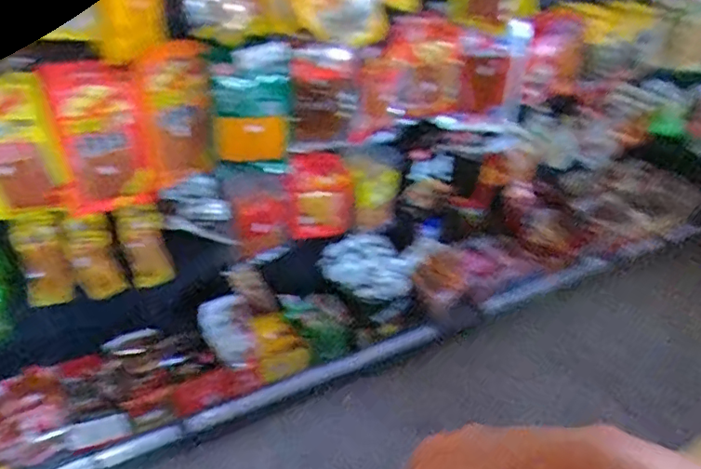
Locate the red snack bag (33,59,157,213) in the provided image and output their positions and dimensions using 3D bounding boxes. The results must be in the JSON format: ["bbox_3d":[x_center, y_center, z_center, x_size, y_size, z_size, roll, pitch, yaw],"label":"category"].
[{"bbox_3d":[-0.506,-0.193,1.158,0.166,0.308,0.055,-18,42,-26],"label":"red snack bag"}]

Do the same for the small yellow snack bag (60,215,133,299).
[{"bbox_3d":[-0.584,0.052,1.296,0.098,0.223,0.023,-23,45,-31],"label":"small yellow snack bag"}]

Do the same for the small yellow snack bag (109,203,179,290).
[{"bbox_3d":[-0.502,0.032,1.365,0.044,0.233,0.112,28,43,28],"label":"small yellow snack bag"}]

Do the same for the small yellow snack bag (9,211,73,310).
[{"bbox_3d":[-0.679,0.057,1.259,0.116,0.242,0.027,0,37,-5],"label":"small yellow snack bag"}]

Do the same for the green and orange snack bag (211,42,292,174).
[{"bbox_3d":[-0.223,-0.272,1.284,0.165,0.318,0.068,-8,39,-16],"label":"green and orange snack bag"}]

